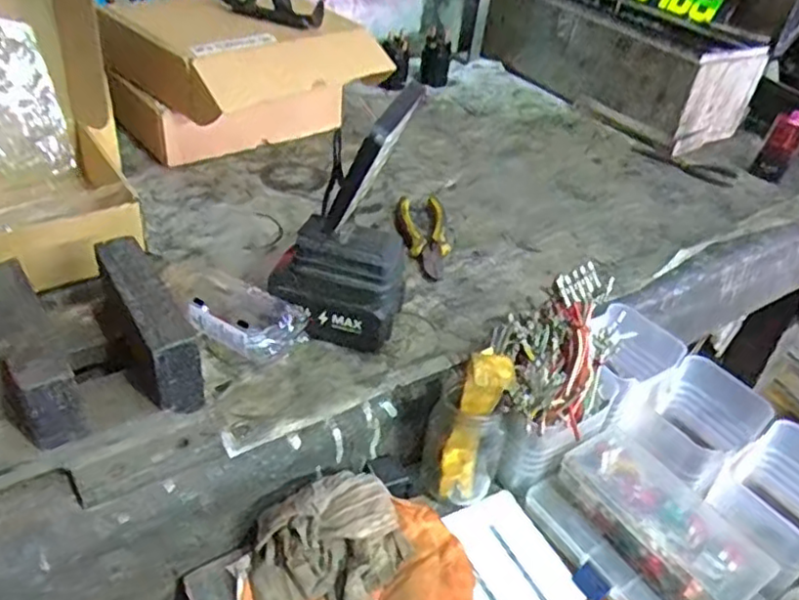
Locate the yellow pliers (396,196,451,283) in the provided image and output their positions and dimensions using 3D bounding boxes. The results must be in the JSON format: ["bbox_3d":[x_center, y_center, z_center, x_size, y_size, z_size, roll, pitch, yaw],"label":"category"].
[{"bbox_3d":[0.027,-0.078,0.762,0.057,0.015,0.166,3,38,-7],"label":"yellow pliers"}]

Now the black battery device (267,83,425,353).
[{"bbox_3d":[-0.044,-0.062,0.565,0.100,0.221,0.092,25,41,21],"label":"black battery device"}]

